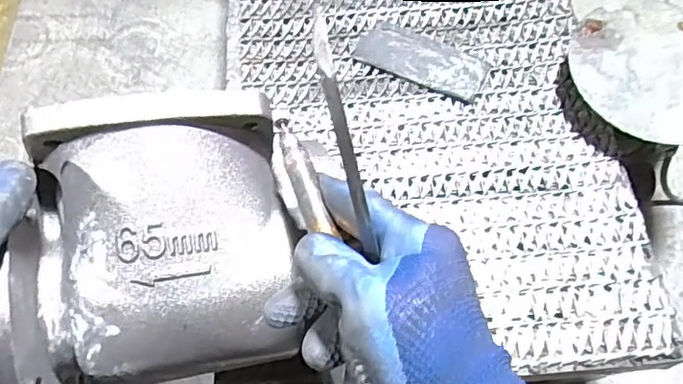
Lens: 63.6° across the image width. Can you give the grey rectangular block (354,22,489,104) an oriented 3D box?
[{"bbox_3d":[0.087,-0.143,0.590,0.137,0.010,0.057,25,68,12],"label":"grey rectangular block"}]

